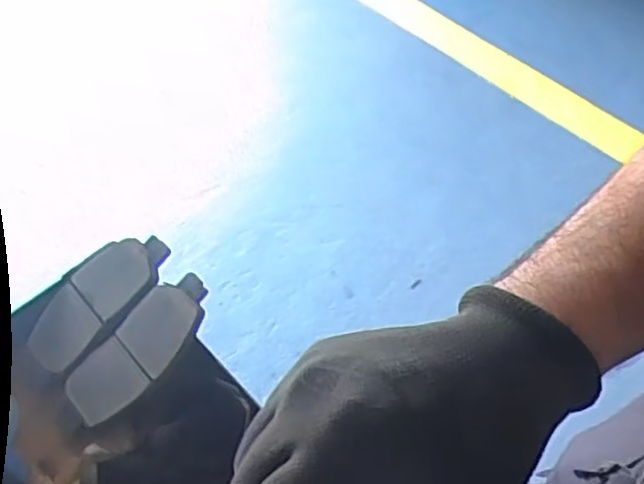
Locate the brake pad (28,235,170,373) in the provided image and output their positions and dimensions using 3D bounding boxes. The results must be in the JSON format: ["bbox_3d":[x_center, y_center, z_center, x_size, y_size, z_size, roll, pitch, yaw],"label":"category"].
[{"bbox_3d":[-0.178,0.043,0.535,0.127,0.019,0.065,-44,62,-2],"label":"brake pad"}]

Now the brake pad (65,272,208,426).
[{"bbox_3d":[-0.136,0.080,0.506,0.128,0.015,0.054,-45,62,-1],"label":"brake pad"}]

